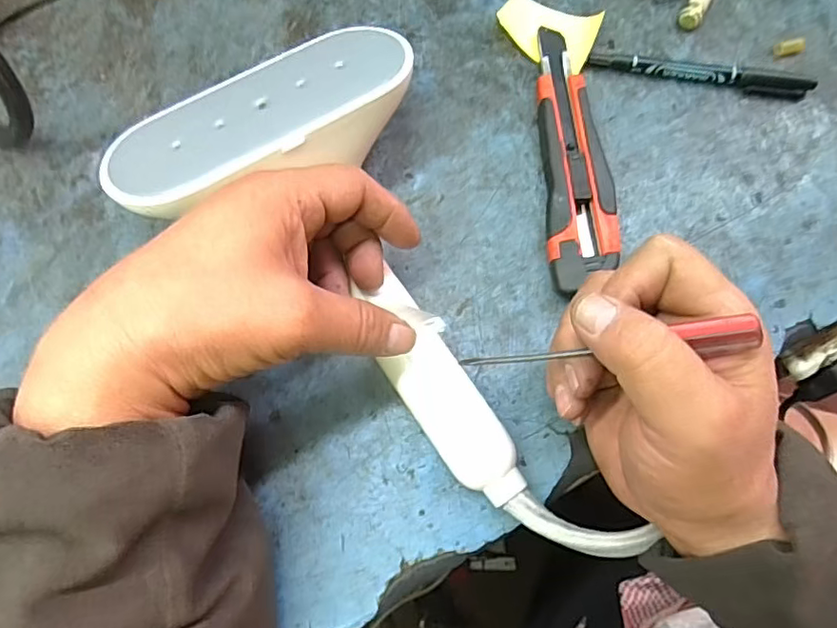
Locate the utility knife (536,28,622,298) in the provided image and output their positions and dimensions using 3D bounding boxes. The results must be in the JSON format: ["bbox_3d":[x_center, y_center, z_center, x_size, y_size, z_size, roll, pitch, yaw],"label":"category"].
[{"bbox_3d":[0.092,-0.095,0.340,0.038,0.017,0.177,1,72,1],"label":"utility knife"}]

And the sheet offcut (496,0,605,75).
[{"bbox_3d":[0.083,-0.183,0.371,0.064,0.017,0.040,29,75,10],"label":"sheet offcut"}]

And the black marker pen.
[{"bbox_3d":[0.178,-0.152,0.362,0.136,0.011,0.010,11,72,4],"label":"black marker pen"}]

